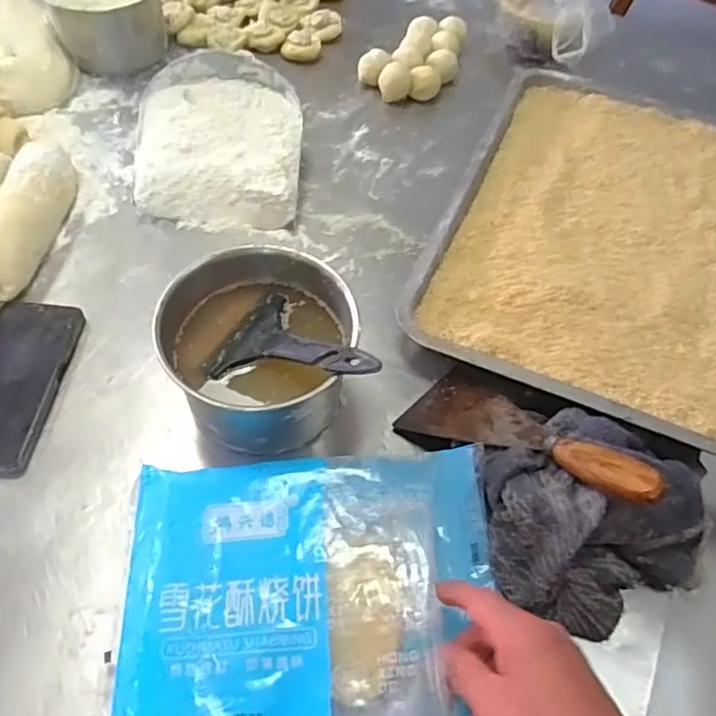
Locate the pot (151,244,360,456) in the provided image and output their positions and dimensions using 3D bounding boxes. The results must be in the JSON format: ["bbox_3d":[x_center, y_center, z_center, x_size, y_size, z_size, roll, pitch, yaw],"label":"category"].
[{"bbox_3d":[-0.081,-0.007,0.521,0.147,0.097,0.148,2,57,-4],"label":"pot"}]

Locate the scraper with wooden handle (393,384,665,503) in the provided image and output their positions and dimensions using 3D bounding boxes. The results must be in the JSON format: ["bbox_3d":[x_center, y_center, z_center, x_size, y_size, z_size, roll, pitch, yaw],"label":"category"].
[{"bbox_3d":[0.134,0.067,0.498,0.215,0.019,0.075,19,54,45],"label":"scraper with wooden handle"}]

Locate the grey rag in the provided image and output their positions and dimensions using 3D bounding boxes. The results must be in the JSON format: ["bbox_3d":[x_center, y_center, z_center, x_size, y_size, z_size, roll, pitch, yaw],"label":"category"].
[{"bbox_3d":[0.192,0.112,0.477,0.191,0.052,0.159,-22,61,-15],"label":"grey rag"}]

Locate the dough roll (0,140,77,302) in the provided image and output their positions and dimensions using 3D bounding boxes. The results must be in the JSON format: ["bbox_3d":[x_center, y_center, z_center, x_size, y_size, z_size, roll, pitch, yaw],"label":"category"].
[{"bbox_3d":[-0.338,-0.150,0.627,0.054,0.049,0.199,4,58,1],"label":"dough roll"}]

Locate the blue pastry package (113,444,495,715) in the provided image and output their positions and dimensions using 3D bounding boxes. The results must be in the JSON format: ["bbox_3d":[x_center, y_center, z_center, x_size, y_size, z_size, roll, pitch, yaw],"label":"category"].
[{"bbox_3d":[-0.026,0.197,0.420,0.265,0.064,0.268,-4,58,-4],"label":"blue pastry package"}]

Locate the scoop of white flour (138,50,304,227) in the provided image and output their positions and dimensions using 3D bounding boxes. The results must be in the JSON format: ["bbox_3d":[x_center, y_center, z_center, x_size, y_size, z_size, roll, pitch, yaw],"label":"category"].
[{"bbox_3d":[-0.154,-0.247,0.690,0.181,0.066,0.199,1,57,-4],"label":"scoop of white flour"}]

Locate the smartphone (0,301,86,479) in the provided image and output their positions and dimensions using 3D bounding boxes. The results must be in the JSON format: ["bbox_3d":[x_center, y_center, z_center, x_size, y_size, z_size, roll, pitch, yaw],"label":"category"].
[{"bbox_3d":[-0.306,0.020,0.542,0.079,0.016,0.168,4,58,1],"label":"smartphone"}]

